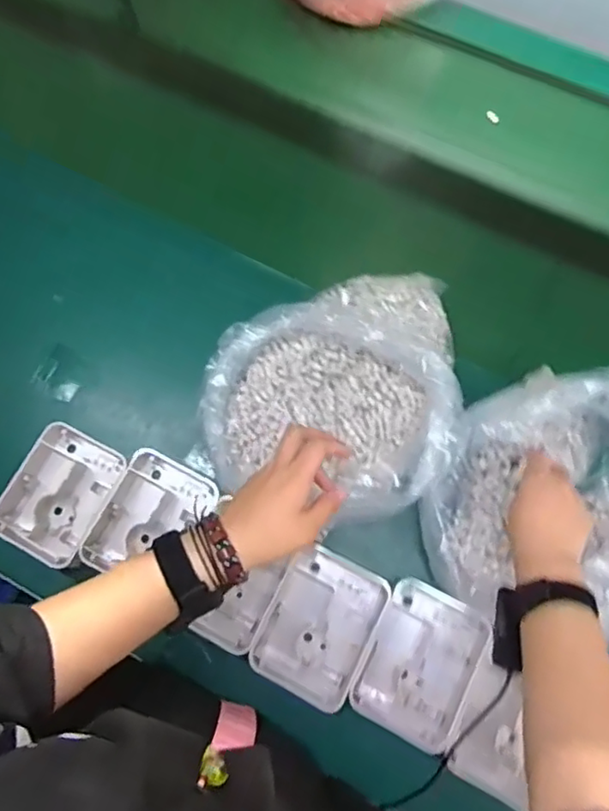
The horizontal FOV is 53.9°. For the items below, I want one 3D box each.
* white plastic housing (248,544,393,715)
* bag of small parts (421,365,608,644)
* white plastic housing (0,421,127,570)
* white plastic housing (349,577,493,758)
[{"bbox_3d":[0.016,0.216,0.594,0.101,0.042,0.131,26,77,8],"label":"white plastic housing"},{"bbox_3d":[0.236,0.092,0.567,0.226,0.093,0.234,5,76,3],"label":"bag of small parts"},{"bbox_3d":[-0.255,0.095,0.635,0.100,0.048,0.129,27,78,8],"label":"white plastic housing"},{"bbox_3d":[0.112,0.249,0.581,0.100,0.043,0.137,28,78,8],"label":"white plastic housing"}]

